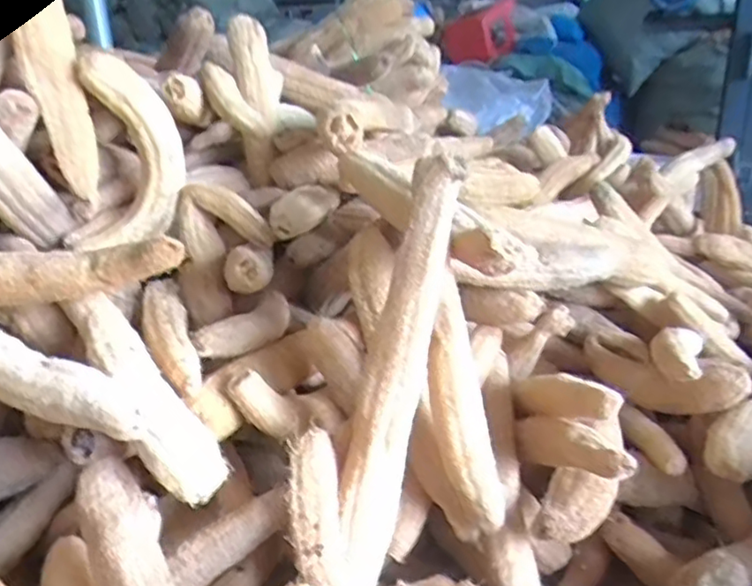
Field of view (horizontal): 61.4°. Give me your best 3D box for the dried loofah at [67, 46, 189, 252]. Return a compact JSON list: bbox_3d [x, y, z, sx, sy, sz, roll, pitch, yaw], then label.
[{"bbox_3d":[-0.397,-0.217,0.981,0.192,0.272,0.080,-8,22,-14],"label":"dried loofah"}]

